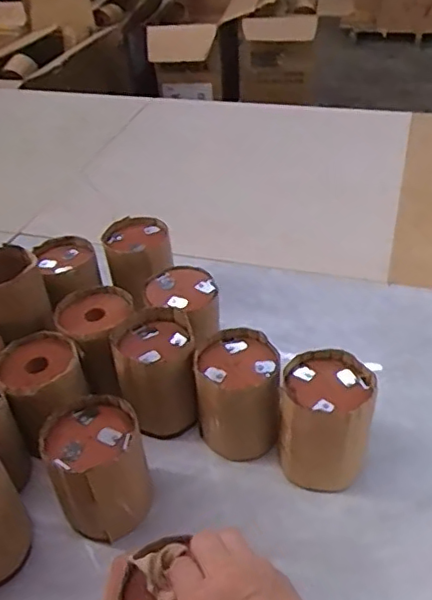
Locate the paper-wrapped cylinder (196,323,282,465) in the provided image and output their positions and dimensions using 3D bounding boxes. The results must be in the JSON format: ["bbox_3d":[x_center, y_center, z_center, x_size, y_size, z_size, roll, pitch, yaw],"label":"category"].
[{"bbox_3d":[0.023,0.096,0.596,0.078,0.105,0.084,-4,38,1],"label":"paper-wrapped cylinder"}]

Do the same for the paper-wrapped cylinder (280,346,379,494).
[{"bbox_3d":[0.107,0.117,0.563,0.085,0.108,0.091,6,39,13],"label":"paper-wrapped cylinder"}]

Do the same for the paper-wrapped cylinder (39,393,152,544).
[{"bbox_3d":[-0.106,0.157,0.539,0.081,0.110,0.081,-13,39,-10],"label":"paper-wrapped cylinder"}]

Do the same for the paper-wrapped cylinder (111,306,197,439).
[{"bbox_3d":[-0.060,0.080,0.622,0.081,0.114,0.087,-5,38,0],"label":"paper-wrapped cylinder"}]

